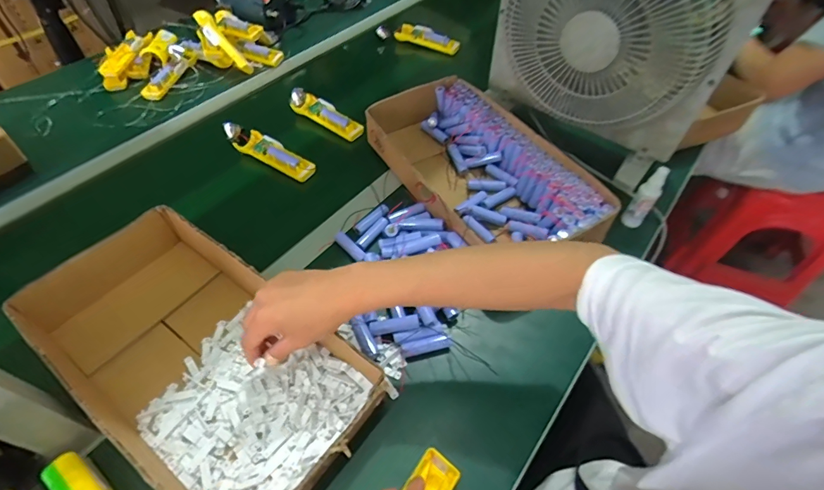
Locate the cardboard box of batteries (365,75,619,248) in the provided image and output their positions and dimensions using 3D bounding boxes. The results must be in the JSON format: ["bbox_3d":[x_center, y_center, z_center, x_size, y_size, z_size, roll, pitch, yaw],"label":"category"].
[{"bbox_3d":[0.109,-0.127,0.717,0.226,0.077,0.416,-26,58,-21],"label":"cardboard box of batteries"}]

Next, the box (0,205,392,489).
[{"bbox_3d":[-0.252,0.130,0.504,0.417,0.081,0.218,29,57,19],"label":"box"}]

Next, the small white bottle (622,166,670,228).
[{"bbox_3d":[0.374,-0.076,0.676,0.031,0.102,0.037,30,57,19],"label":"small white bottle"}]

